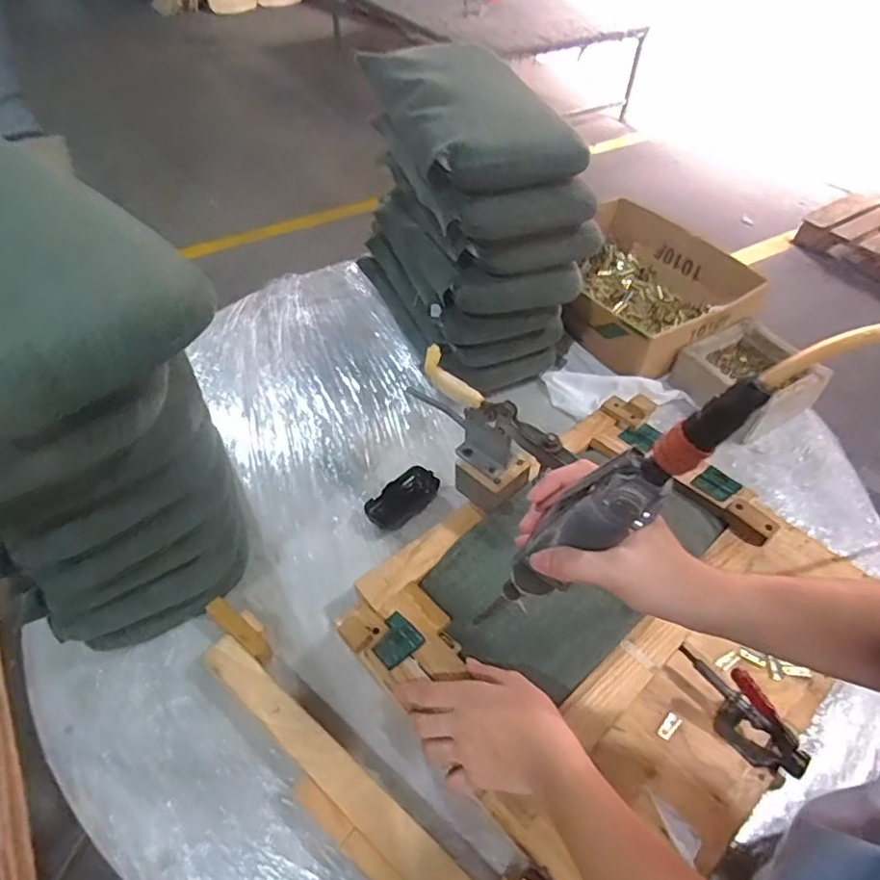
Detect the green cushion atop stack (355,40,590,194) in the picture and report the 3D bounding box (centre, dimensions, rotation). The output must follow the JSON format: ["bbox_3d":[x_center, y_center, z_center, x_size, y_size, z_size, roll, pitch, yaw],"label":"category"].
[{"bbox_3d":[0.043,-0.488,0.834,0.227,0.053,0.433,-16,51,-15],"label":"green cushion atop stack"}]

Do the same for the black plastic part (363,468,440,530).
[{"bbox_3d":[-0.051,0.080,0.795,0.107,0.021,0.053,-36,58,-28],"label":"black plastic part"}]

